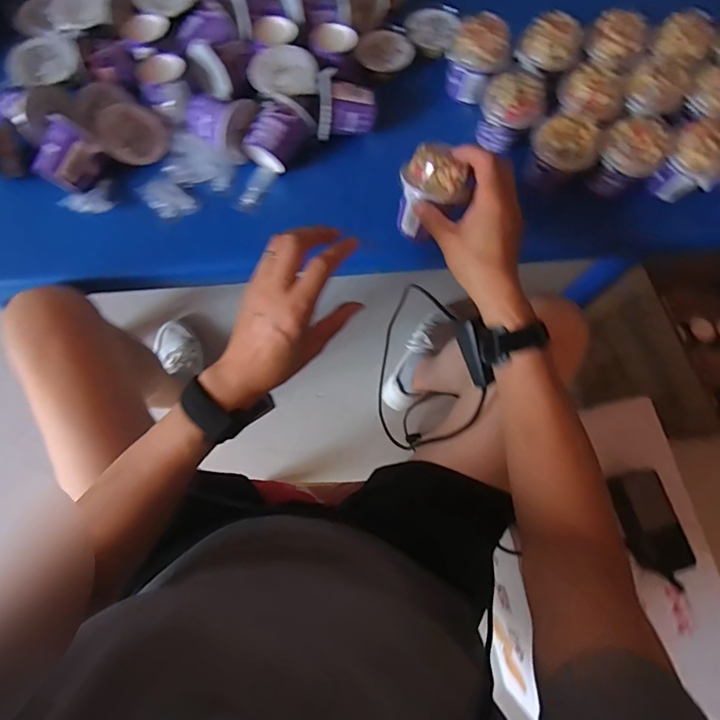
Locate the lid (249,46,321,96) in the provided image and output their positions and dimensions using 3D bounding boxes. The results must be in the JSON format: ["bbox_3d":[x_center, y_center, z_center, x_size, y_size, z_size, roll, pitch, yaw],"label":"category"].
[{"bbox_3d":[-0.086,-0.326,0.504,0.076,0.007,0.067,-6,74,-3],"label":"lid"}]

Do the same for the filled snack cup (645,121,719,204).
[{"bbox_3d":[0.369,-0.217,0.499,0.059,0.063,0.055,0,74,-1],"label":"filled snack cup"}]

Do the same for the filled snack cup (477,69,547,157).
[{"bbox_3d":[0.170,-0.284,0.515,0.068,0.067,0.058,23,74,5],"label":"filled snack cup"}]

